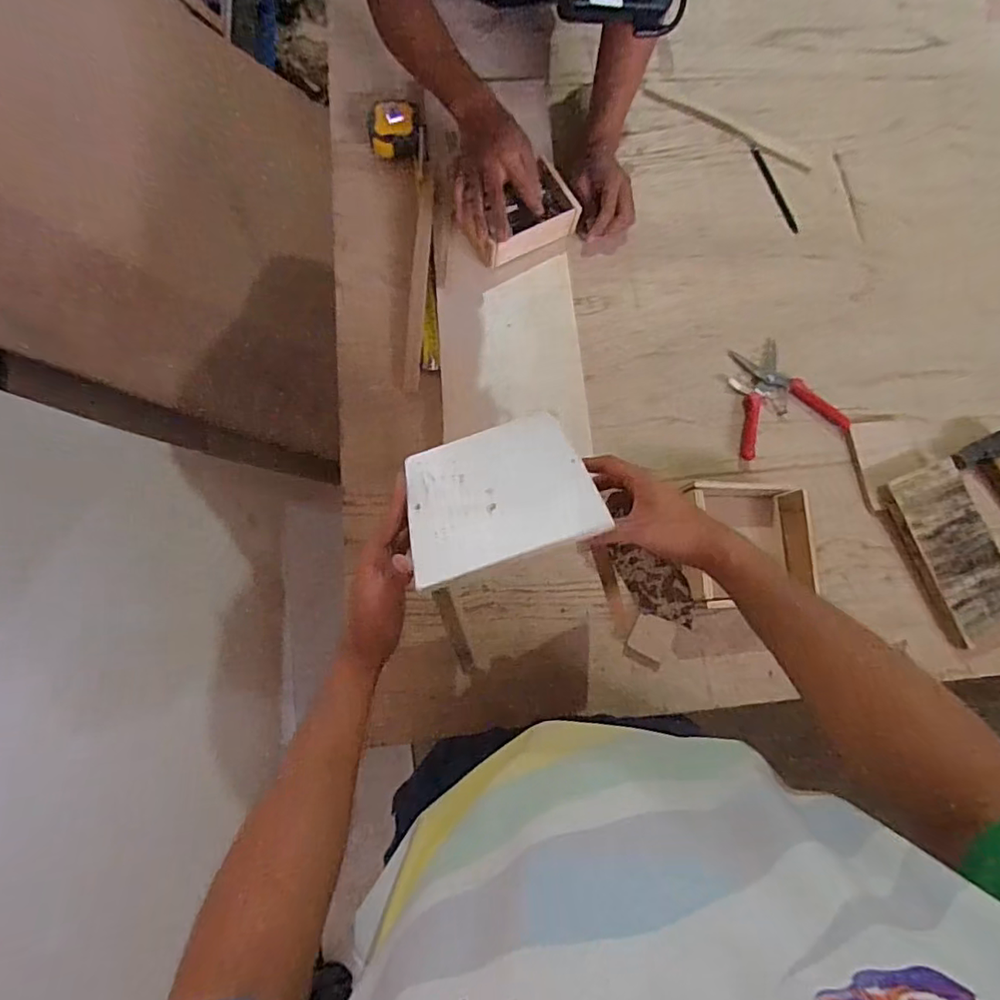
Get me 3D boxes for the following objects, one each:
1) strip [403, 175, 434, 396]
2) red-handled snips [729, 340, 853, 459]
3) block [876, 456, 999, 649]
[{"bbox_3d":[-0.112,-0.306,0.789,0.025,0.007,0.325,2,79,-1],"label":"strip"},{"bbox_3d":[0.369,-0.142,0.767,0.144,0.015,0.146,-19,76,-7],"label":"red-handled snips"},{"bbox_3d":[0.560,0.064,0.698,0.111,0.024,0.212,-18,76,-7],"label":"block"}]

